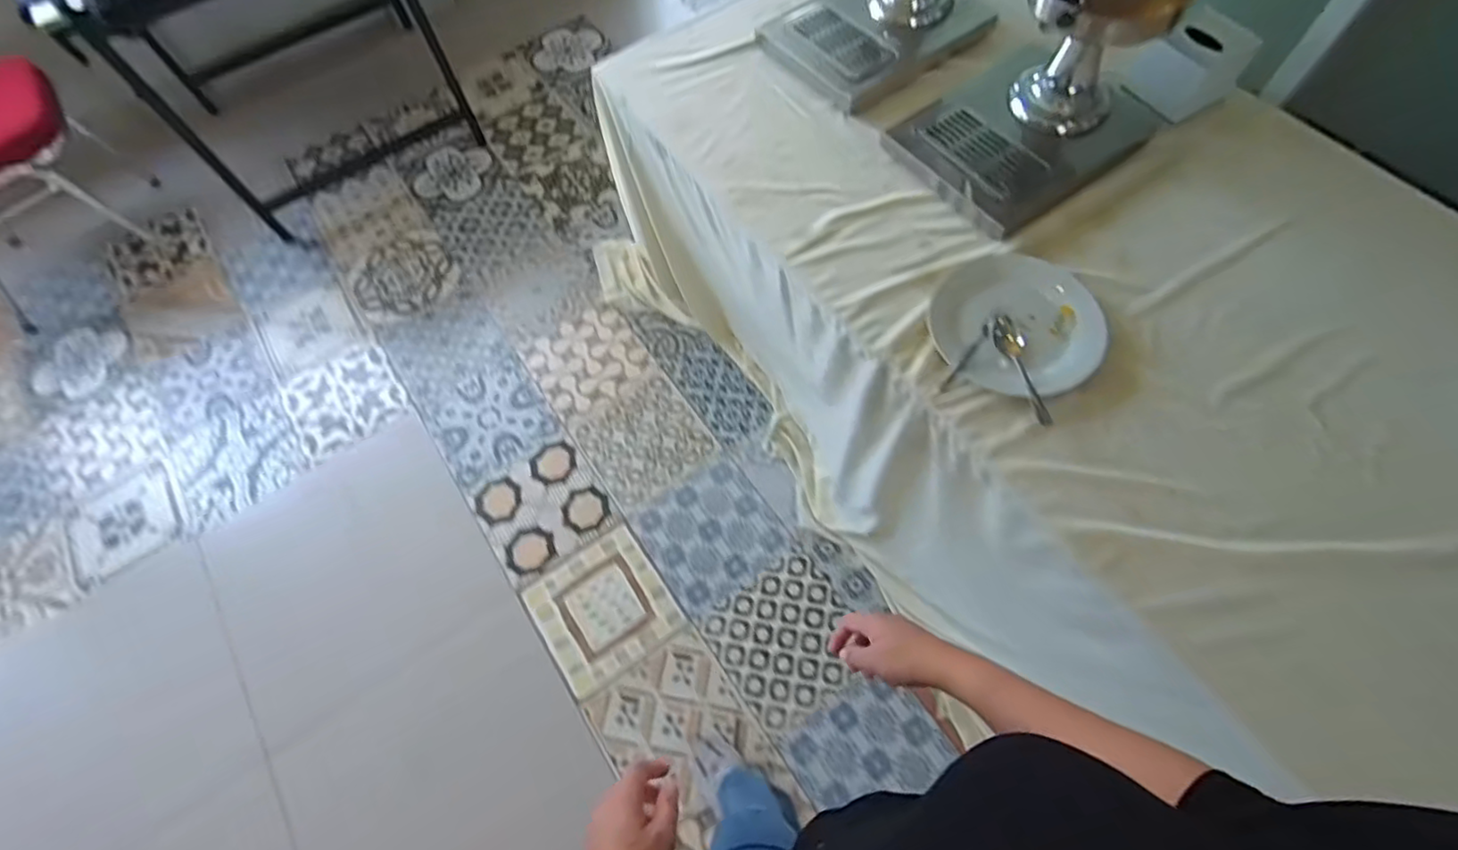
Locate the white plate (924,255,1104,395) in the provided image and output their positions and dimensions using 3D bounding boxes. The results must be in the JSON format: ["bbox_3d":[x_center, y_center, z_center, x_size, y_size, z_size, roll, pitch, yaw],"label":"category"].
[{"bbox_3d":[0.396,-0.139,0.860,0.220,0.029,0.215,-1,64,3],"label":"white plate"}]

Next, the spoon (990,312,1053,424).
[{"bbox_3d":[0.380,-0.073,0.832,0.031,0.023,0.172,-7,64,0],"label":"spoon"}]

